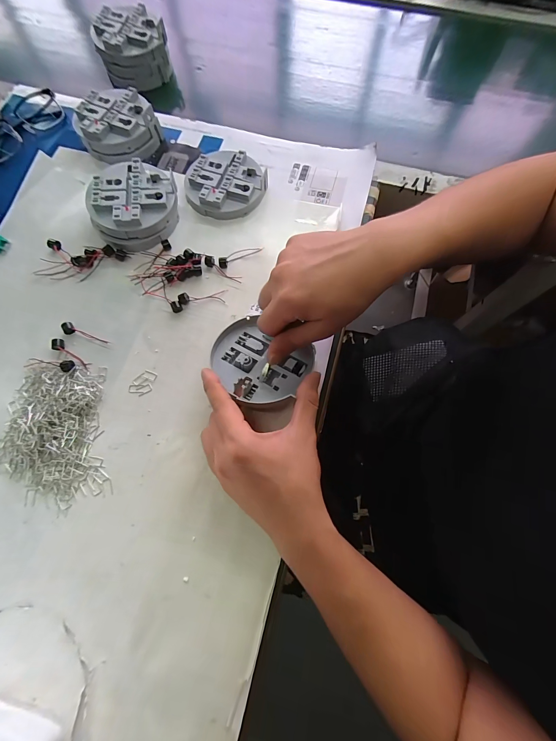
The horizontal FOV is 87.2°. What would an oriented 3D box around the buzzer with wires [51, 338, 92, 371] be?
[{"bbox_3d":[-0.227,-0.020,0.320,0.053,0.008,0.013,29,75,8],"label":"buzzer with wires"}]

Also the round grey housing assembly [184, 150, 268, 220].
[{"bbox_3d":[-0.068,-0.245,0.384,0.098,0.022,0.096,0,73,0],"label":"round grey housing assembly"}]

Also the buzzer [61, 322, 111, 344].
[{"bbox_3d":[-0.218,-0.039,0.327,0.056,0.008,0.013,24,74,7],"label":"buzzer"}]

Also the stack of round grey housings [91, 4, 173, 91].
[{"bbox_3d":[-0.224,-0.497,0.449,0.100,0.054,0.078,-23,74,-7],"label":"stack of round grey housings"}]

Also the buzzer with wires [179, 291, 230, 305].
[{"bbox_3d":[-0.088,-0.087,0.344,0.056,0.009,0.015,-7,73,-2],"label":"buzzer with wires"}]

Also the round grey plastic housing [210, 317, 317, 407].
[{"bbox_3d":[-0.021,-0.010,0.299,0.097,0.024,0.085,34,76,10],"label":"round grey plastic housing"}]

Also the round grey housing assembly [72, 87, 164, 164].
[{"bbox_3d":[-0.220,-0.335,0.404,0.101,0.040,0.092,0,73,0],"label":"round grey housing assembly"}]

